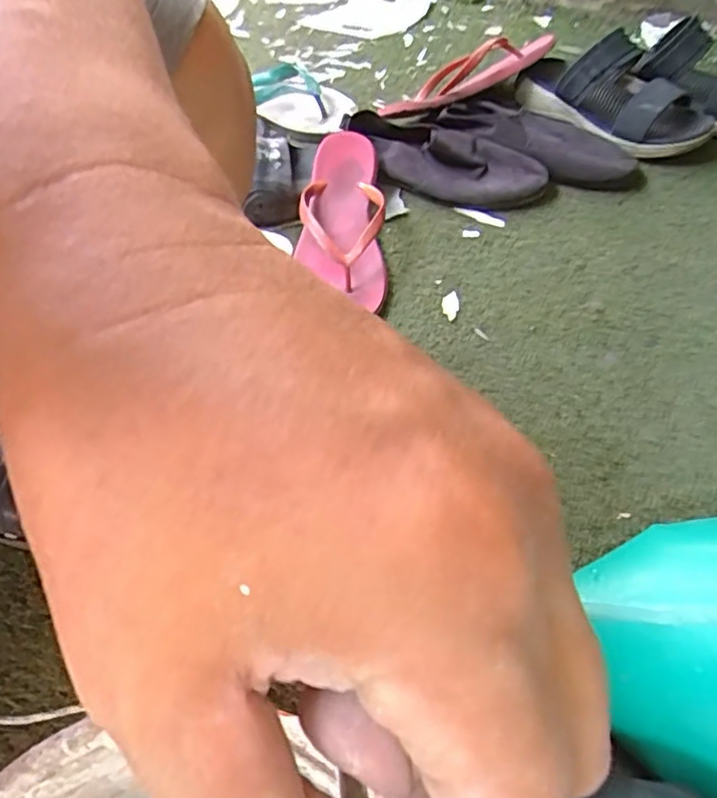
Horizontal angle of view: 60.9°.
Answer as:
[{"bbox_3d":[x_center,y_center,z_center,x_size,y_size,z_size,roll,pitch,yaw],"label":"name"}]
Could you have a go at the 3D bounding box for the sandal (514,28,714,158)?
[{"bbox_3d":[0.291,-0.367,0.706,0.105,0.094,0.227,-40,62,-21],"label":"sandal"}]

